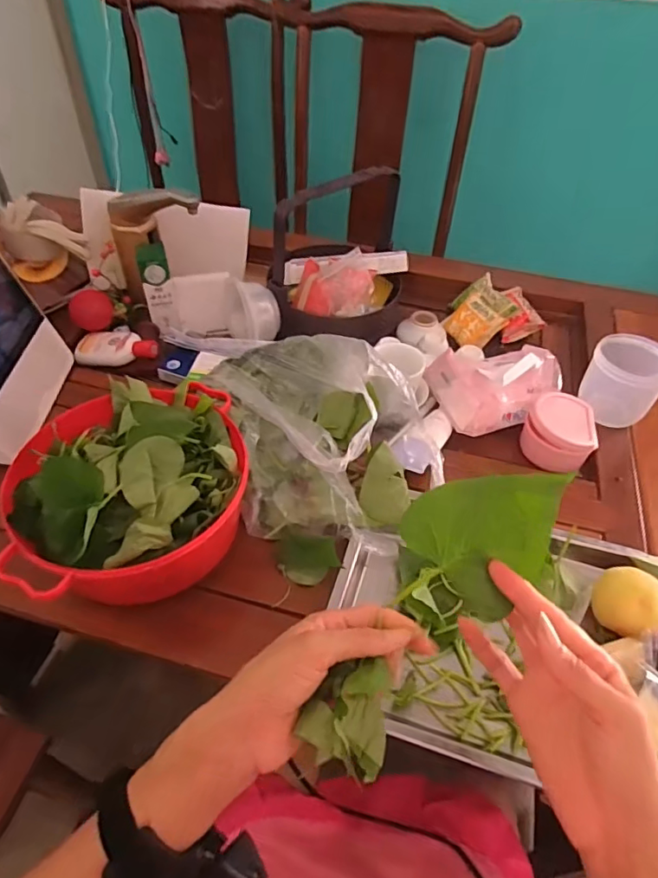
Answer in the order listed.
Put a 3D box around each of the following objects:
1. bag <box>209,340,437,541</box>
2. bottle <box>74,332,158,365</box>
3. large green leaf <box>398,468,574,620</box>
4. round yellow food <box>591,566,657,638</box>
[{"bbox_3d":[-0.004,-0.015,0.576,0.210,0.136,0.252,-15,49,-15],"label":"bag"},{"bbox_3d":[-0.310,-0.131,0.777,0.124,0.043,0.049,10,47,7],"label":"bottle"},{"bbox_3d":[0.107,0.055,0.350,0.099,0.006,0.087,-46,69,7],"label":"large green leaf"},{"bbox_3d":[0.269,0.152,0.483,0.052,0.052,0.060,-27,53,-24],"label":"round yellow food"}]

